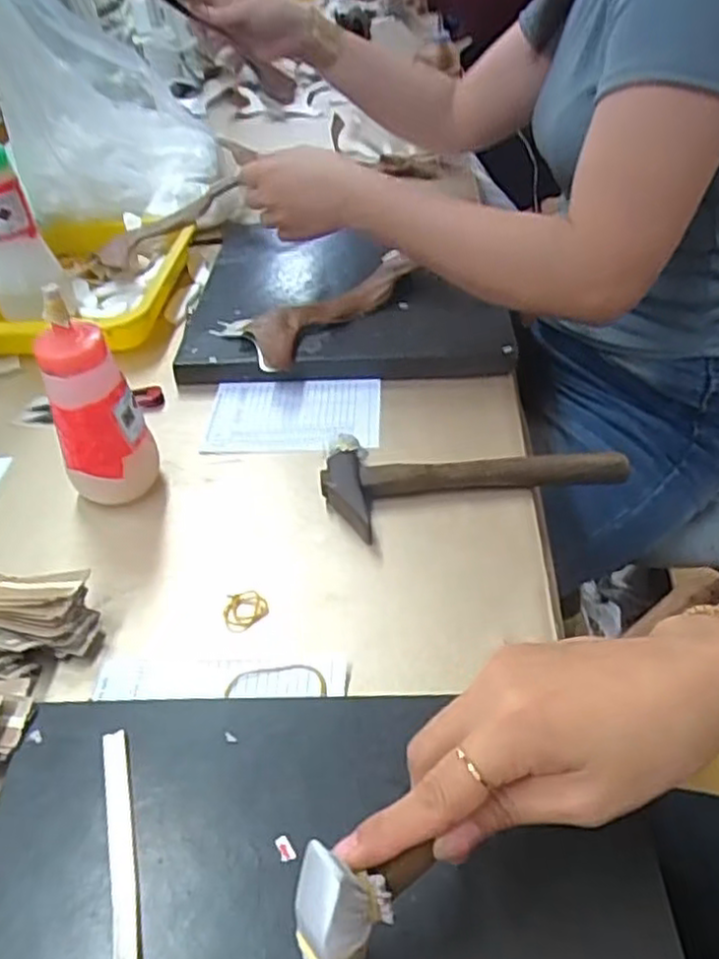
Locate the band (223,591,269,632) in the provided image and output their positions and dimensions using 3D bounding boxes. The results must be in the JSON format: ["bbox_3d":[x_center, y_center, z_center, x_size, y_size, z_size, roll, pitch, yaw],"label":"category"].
[{"bbox_3d":[-0.074,0.081,0.456,0.028,0.004,0.028,-3,41,2],"label":"band"}]

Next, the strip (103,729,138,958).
[{"bbox_3d":[-0.107,0.168,0.327,0.012,0.006,0.120,-13,42,-10],"label":"strip"}]

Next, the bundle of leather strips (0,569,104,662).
[{"bbox_3d":[-0.220,0.074,0.448,0.128,0.037,0.039,9,43,15],"label":"bundle of leather strips"}]

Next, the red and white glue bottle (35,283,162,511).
[{"bbox_3d":[-0.182,-0.046,0.498,0.054,0.149,0.047,7,42,13],"label":"red and white glue bottle"}]

